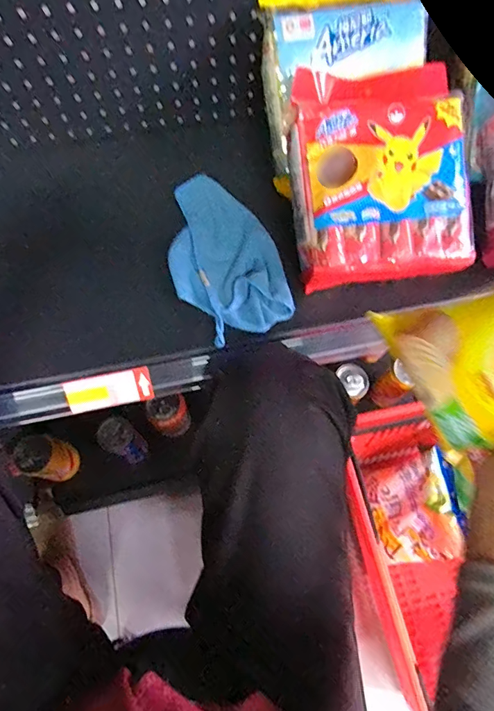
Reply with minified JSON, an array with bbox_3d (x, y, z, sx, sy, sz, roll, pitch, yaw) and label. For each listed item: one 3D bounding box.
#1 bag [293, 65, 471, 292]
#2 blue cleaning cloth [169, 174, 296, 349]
[{"bbox_3d":[0.151,-0.201,0.488,0.202,0.046,0.232,-9,98,-4],"label":"bag"},{"bbox_3d":[-0.033,-0.126,0.532,0.126,0.016,0.223,-21,70,-10],"label":"blue cleaning cloth"}]

